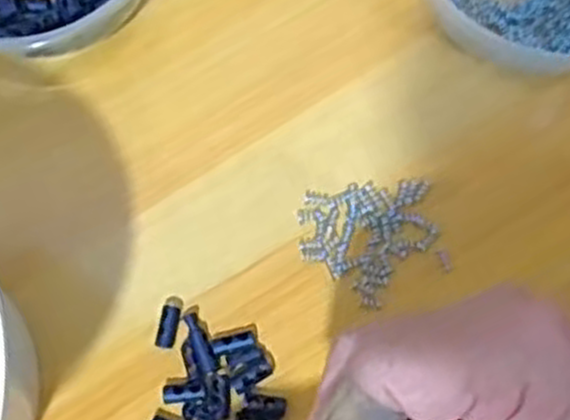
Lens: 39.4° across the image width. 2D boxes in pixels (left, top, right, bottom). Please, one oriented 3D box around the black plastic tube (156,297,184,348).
[{"bbox_3d":[-0.050,0.048,0.345,0.009,0.006,0.023,11,74,4],"label":"black plastic tube"}]

